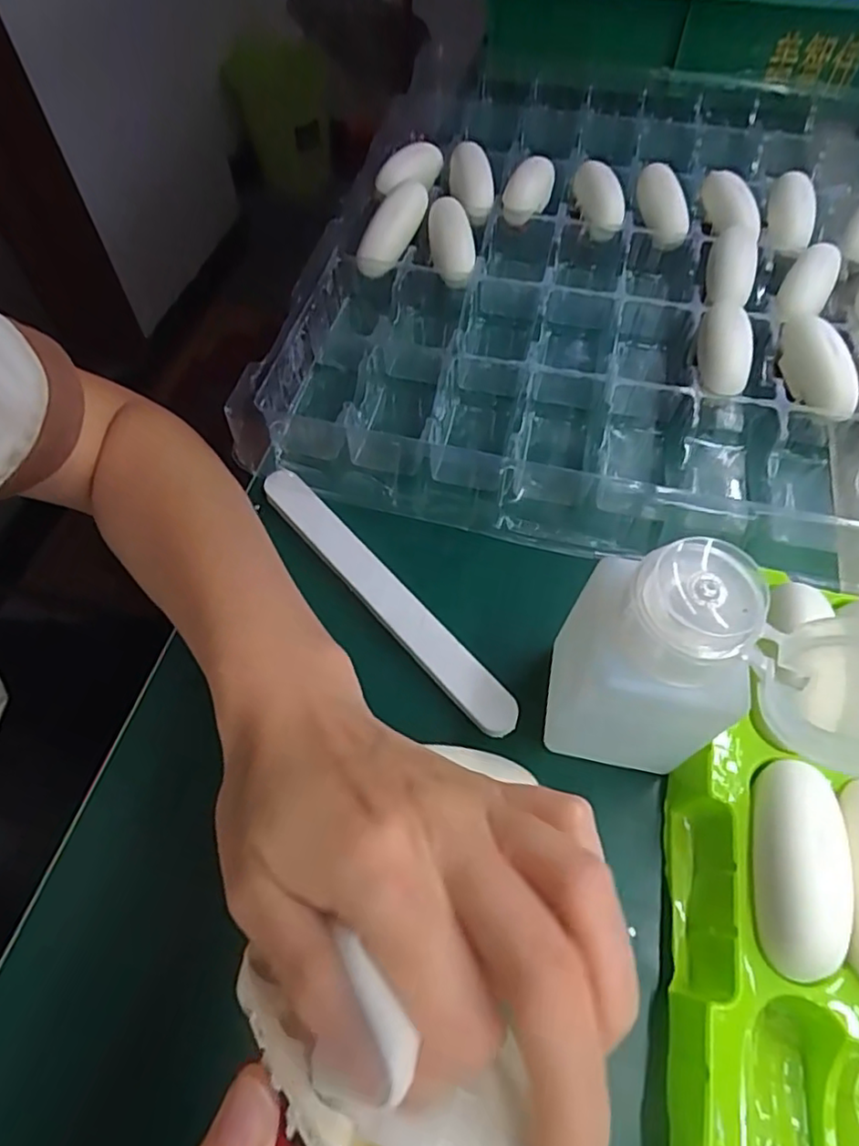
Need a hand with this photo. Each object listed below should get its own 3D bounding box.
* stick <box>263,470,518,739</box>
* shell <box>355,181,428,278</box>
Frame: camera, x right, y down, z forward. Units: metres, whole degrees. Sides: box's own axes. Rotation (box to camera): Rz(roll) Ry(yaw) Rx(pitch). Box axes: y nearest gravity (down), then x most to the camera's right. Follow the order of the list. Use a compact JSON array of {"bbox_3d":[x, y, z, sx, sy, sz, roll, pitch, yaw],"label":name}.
[{"bbox_3d":[-0.022,0.008,0.292,0.019,0.005,0.167,-39,67,-16],"label":"stick"},{"bbox_3d":[-0.021,-0.217,0.396,0.023,0.020,0.065,27,82,18],"label":"shell"}]

